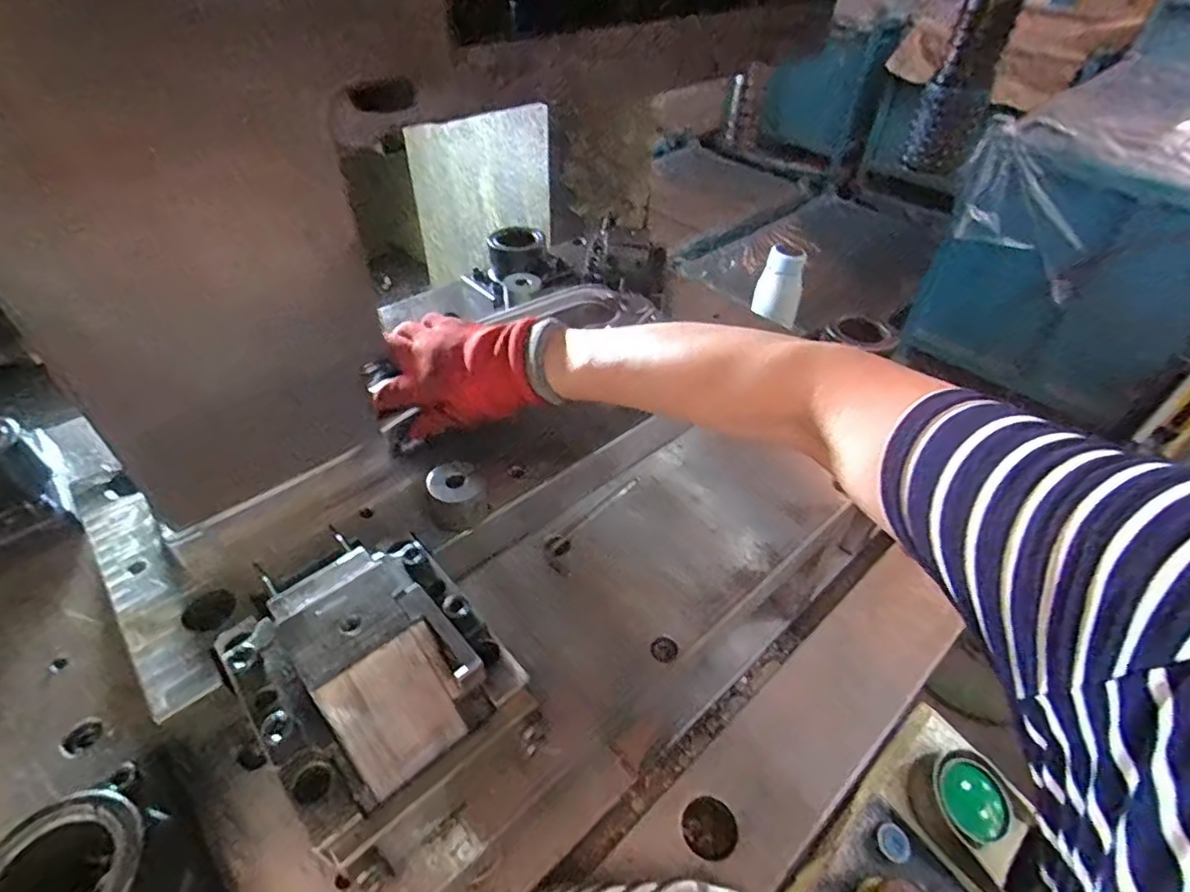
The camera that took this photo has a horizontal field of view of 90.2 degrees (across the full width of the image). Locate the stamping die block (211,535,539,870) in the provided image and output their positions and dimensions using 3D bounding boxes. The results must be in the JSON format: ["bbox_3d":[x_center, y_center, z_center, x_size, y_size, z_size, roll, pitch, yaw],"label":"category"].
[{"bbox_3d":[-0.126,0.129,0.343,0.128,0.082,0.156,-32,53,-31],"label":"stamping die block"}]

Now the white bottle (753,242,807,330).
[{"bbox_3d":[0.288,-0.243,0.920,0.072,0.112,0.061,13,44,12],"label":"white bottle"}]

